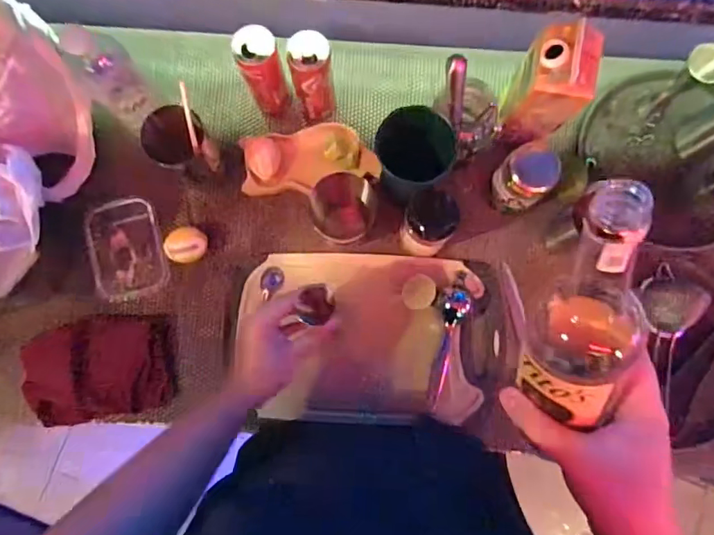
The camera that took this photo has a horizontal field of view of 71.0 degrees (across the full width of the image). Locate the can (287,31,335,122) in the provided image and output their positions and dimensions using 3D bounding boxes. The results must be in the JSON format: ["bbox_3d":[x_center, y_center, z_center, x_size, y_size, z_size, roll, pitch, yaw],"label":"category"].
[{"bbox_3d":[-0.060,-0.261,0.706,0.054,0.150,0.058,0,82,1],"label":"can"}]

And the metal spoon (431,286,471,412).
[{"bbox_3d":[0.126,0.109,0.698,0.038,0.015,0.170,12,83,3],"label":"metal spoon"}]

